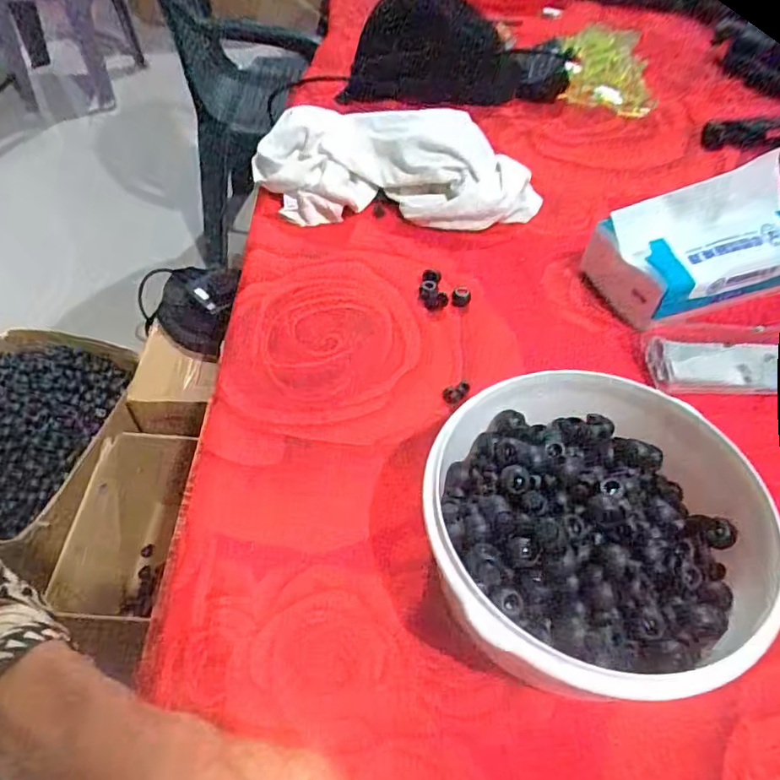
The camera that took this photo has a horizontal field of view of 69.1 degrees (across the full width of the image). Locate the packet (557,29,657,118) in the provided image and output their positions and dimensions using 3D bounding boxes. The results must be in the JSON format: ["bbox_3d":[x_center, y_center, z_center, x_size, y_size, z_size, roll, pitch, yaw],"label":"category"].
[{"bbox_3d":[0.280,-0.419,0.731,0.120,0.042,0.187,12,50,9],"label":"packet"}]

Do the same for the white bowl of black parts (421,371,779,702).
[{"bbox_3d":[0.108,0.075,0.291,0.179,0.073,0.159,0,50,-4],"label":"white bowl of black parts"}]

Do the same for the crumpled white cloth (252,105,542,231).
[{"bbox_3d":[0.006,-0.209,0.532,0.259,0.075,0.085,4,50,2],"label":"crumpled white cloth"}]

